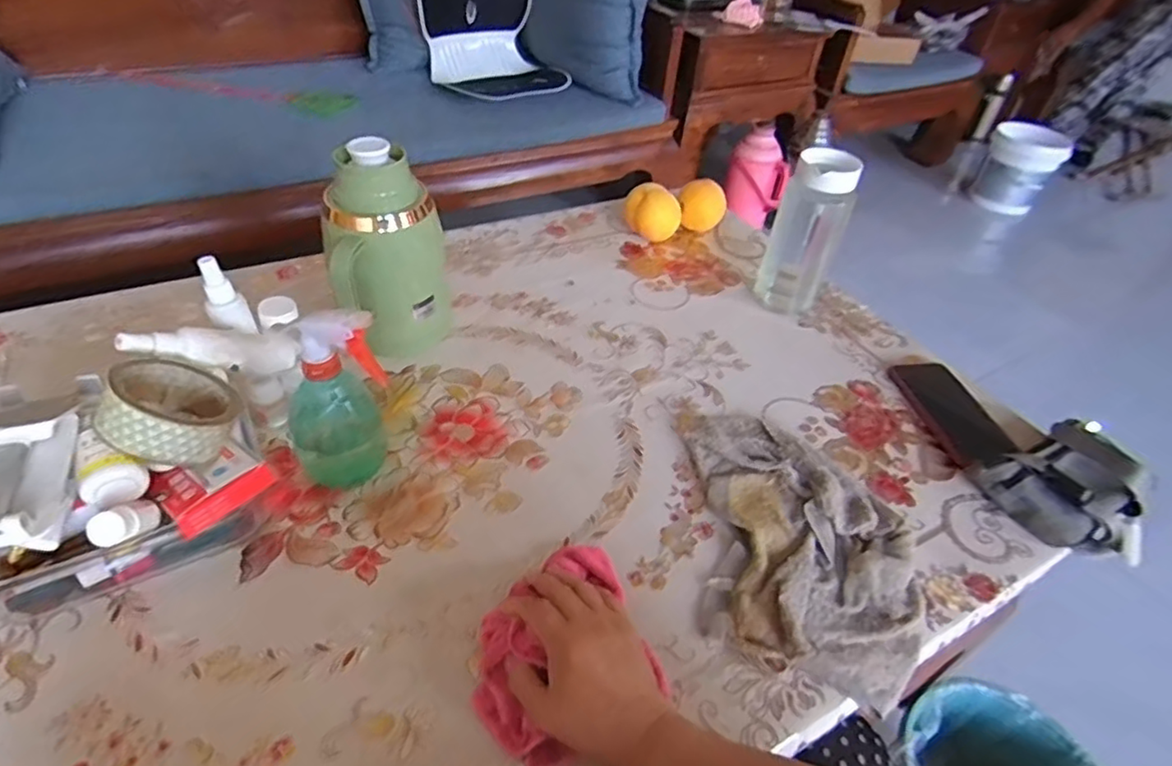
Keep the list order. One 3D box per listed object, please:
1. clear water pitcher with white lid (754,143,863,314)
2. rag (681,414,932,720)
[{"bbox_3d":[0.290,-0.200,0.823,0.085,0.217,0.081,21,45,15],"label":"clear water pitcher with white lid"},{"bbox_3d":[0.203,0.139,0.587,0.192,0.029,0.286,5,43,-1],"label":"rag"}]

